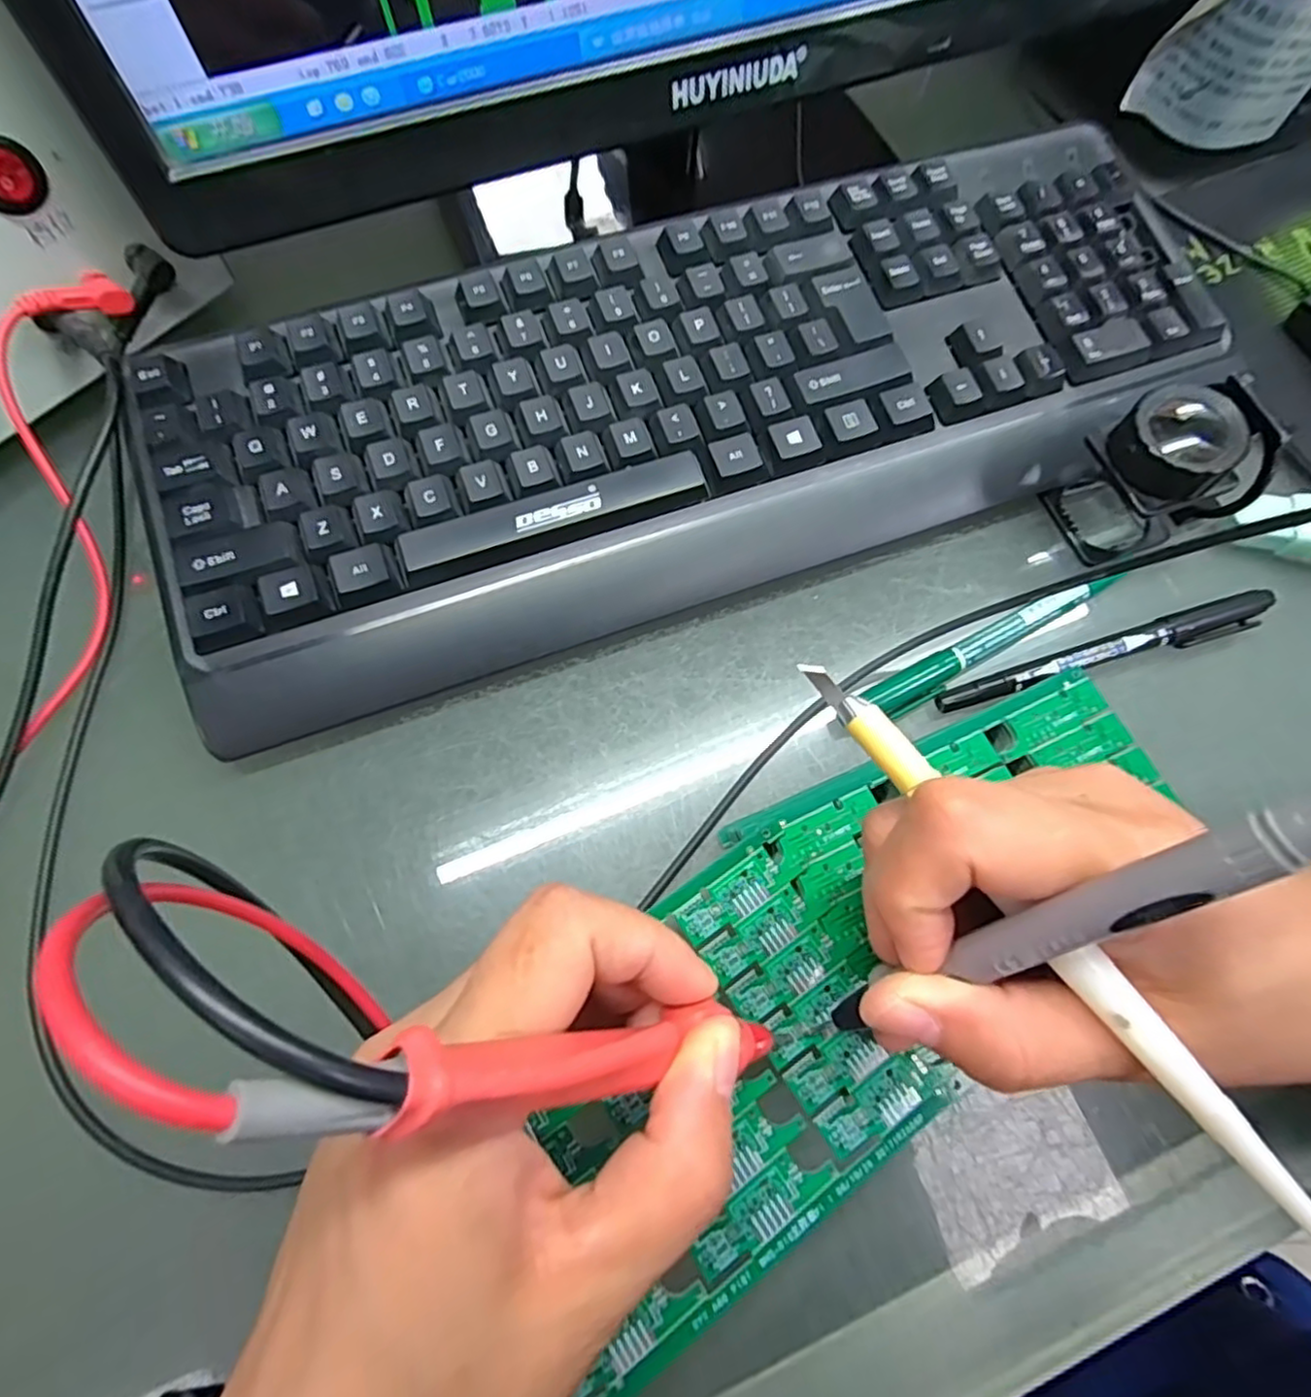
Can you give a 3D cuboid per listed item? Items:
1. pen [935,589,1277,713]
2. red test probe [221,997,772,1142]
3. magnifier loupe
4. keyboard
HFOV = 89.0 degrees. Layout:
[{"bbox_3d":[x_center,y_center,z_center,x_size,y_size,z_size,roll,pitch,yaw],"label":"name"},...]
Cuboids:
[{"bbox_3d":[0.172,-0.018,0.252,0.141,0.012,0.013,-16,71,-7],"label":"pen"},{"bbox_3d":[-0.011,0.062,0.116,0.007,0.112,0.010,-14,65,36],"label":"red test probe"},{"bbox_3d":[0.194,-0.085,0.255,0.054,0.058,0.037,-14,71,-6],"label":"magnifier loupe"},{"bbox_3d":[0.027,-0.120,0.271,0.434,0.041,0.160,-21,72,-8],"label":"keyboard"}]

